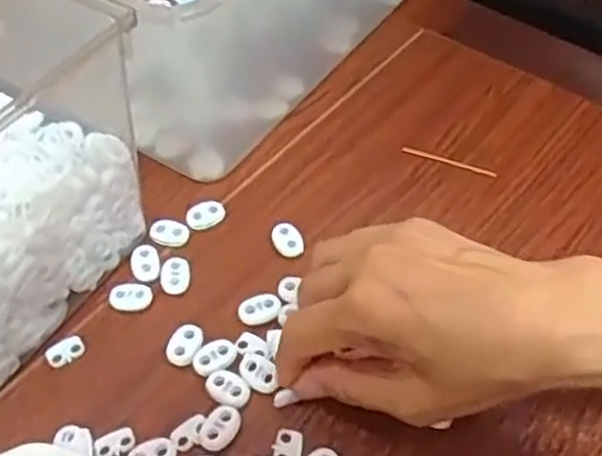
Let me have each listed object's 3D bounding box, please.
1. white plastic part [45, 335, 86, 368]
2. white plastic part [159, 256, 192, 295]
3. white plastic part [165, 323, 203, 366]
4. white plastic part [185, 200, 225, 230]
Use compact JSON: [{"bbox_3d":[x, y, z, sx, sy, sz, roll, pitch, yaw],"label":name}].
[{"bbox_3d":[-0.122,0.063,0.384,0.020,0.004,0.013,-25,56,-18],"label":"white plastic part"},{"bbox_3d":[-0.069,0.025,0.407,0.017,0.004,0.022,1,52,2],"label":"white plastic part"},{"bbox_3d":[-0.059,0.059,0.378,0.016,0.005,0.022,18,55,14],"label":"white plastic part"},{"bbox_3d":[-0.055,-0.008,0.433,0.023,0.006,0.016,-23,55,-16],"label":"white plastic part"}]

